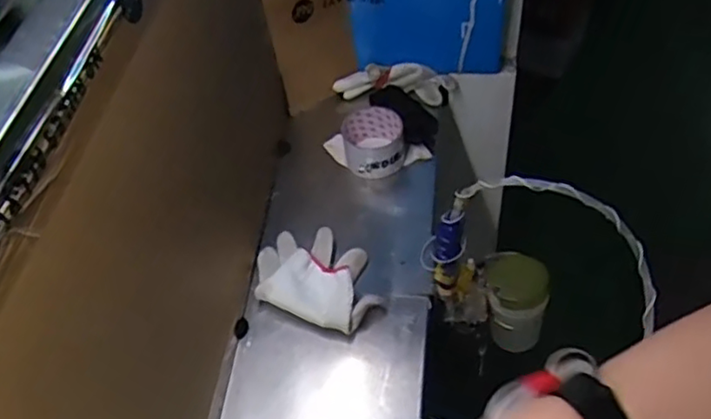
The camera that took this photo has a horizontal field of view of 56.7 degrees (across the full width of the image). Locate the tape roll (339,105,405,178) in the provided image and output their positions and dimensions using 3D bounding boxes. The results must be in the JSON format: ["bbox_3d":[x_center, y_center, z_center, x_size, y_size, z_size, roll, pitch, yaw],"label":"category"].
[{"bbox_3d":[0.025,-0.088,0.896,0.083,0.067,0.084,-6,51,1],"label":"tape roll"}]

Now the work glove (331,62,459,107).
[{"bbox_3d":[0.057,-0.186,0.971,0.177,0.056,0.042,4,51,9],"label":"work glove"}]

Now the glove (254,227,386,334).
[{"bbox_3d":[-0.044,0.074,0.772,0.150,0.043,0.111,18,55,19],"label":"glove"}]

